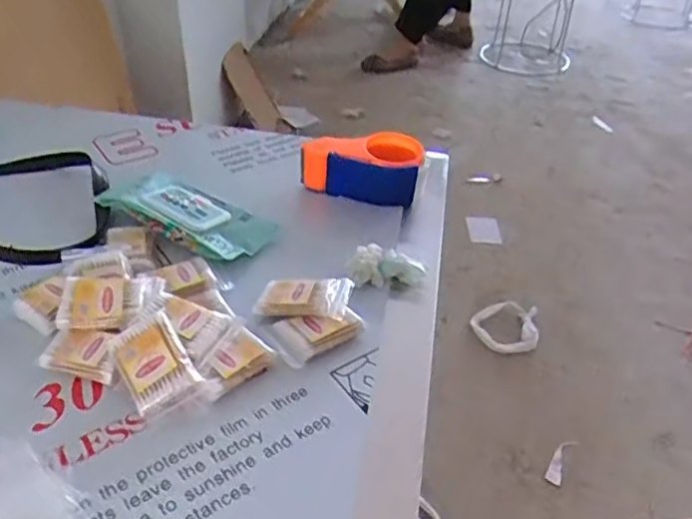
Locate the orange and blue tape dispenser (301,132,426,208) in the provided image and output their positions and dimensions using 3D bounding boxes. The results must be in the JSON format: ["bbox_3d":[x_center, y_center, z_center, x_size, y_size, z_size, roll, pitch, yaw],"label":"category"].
[{"bbox_3d":[0.021,-0.123,0.837,0.159,0.069,0.077,5,38,2],"label":"orange and blue tape dispenser"}]

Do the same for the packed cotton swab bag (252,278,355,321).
[{"bbox_3d":[-0.043,0.036,0.634,0.092,0.020,0.050,2,50,7],"label":"packed cotton swab bag"}]

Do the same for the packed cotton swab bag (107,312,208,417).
[{"bbox_3d":[-0.168,0.091,0.552,0.060,0.016,0.077,-34,73,-7],"label":"packed cotton swab bag"}]

